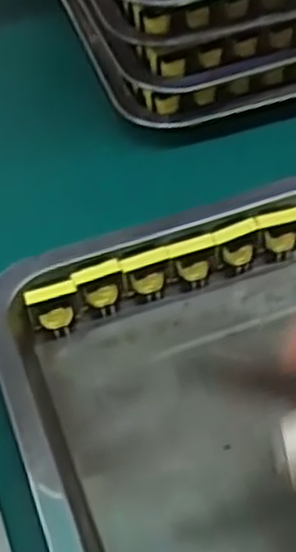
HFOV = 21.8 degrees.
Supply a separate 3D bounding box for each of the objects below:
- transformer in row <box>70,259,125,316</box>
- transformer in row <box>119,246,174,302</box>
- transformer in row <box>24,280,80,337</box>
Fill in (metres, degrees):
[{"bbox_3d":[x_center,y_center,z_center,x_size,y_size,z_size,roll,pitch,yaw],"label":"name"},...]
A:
[{"bbox_3d":[-0.024,0.007,0.380,0.023,0.023,0.017,-15,51,-10],"label":"transformer in row"},{"bbox_3d":[-0.001,0.000,0.386,0.024,0.023,0.014,-21,52,-14],"label":"transformer in row"},{"bbox_3d":[-0.045,0.017,0.372,0.024,0.022,0.015,-15,51,-10],"label":"transformer in row"}]

